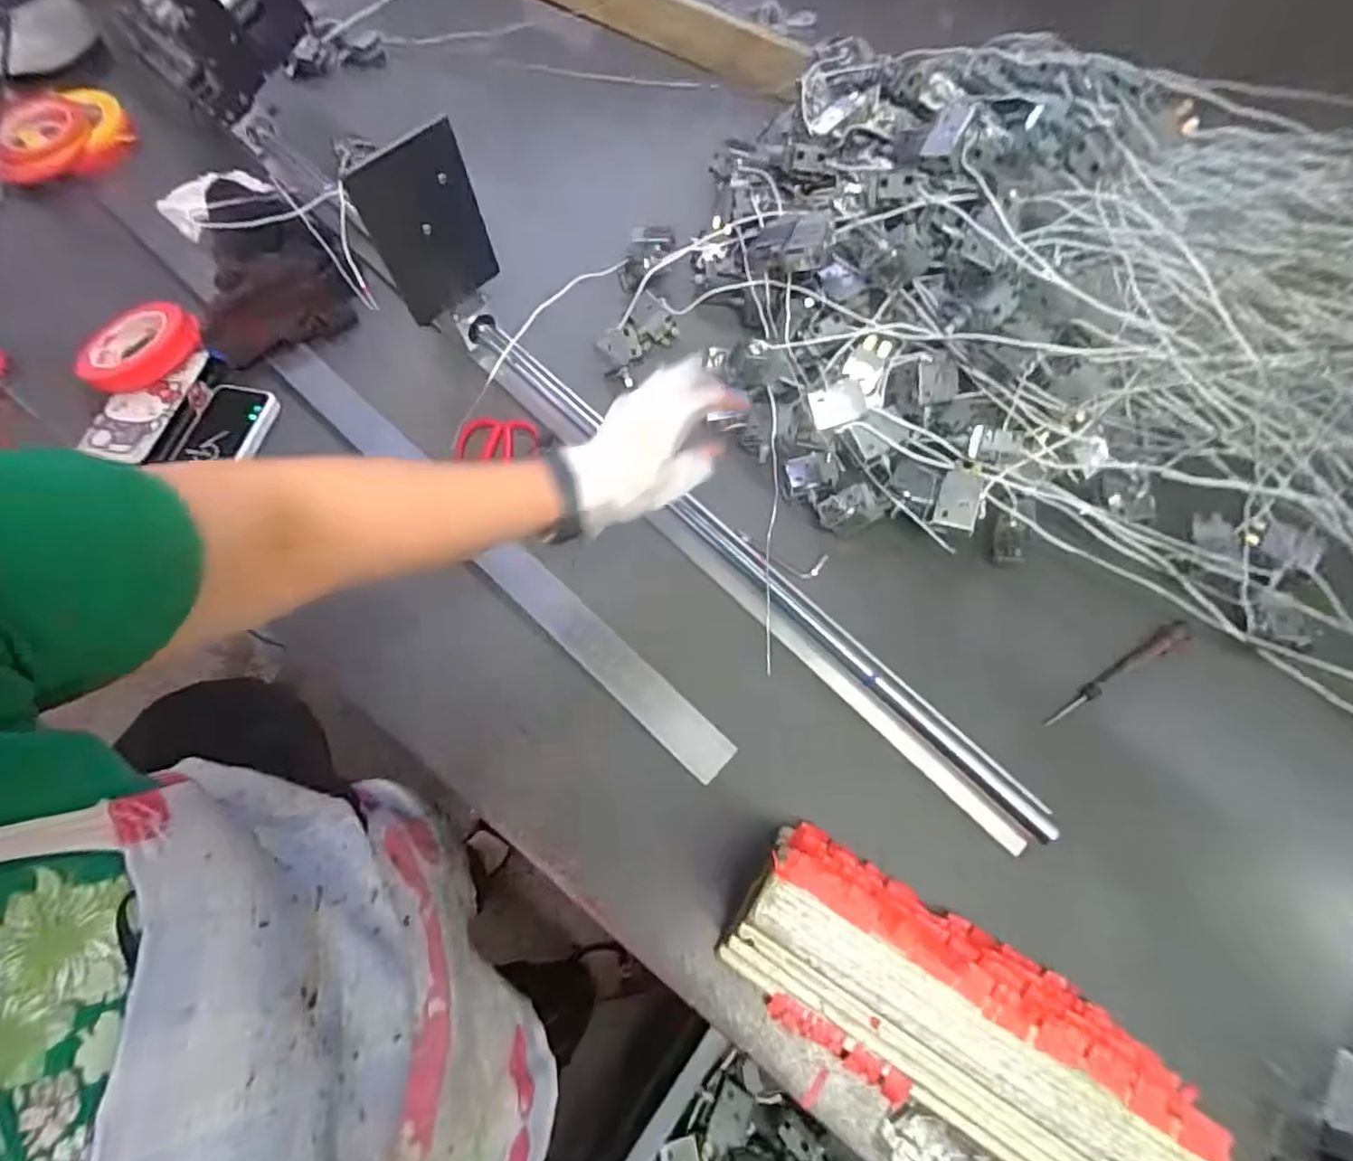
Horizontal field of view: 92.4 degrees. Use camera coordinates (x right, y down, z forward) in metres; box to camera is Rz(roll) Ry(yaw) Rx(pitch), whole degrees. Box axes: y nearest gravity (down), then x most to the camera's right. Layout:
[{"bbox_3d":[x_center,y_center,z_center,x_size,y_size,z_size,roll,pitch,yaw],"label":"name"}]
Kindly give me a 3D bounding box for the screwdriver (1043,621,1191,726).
[{"bbox_3d":[0.348,0.072,0.508,0.143,0.019,0.017,-30,70,-10],"label":"screwdriver"}]

